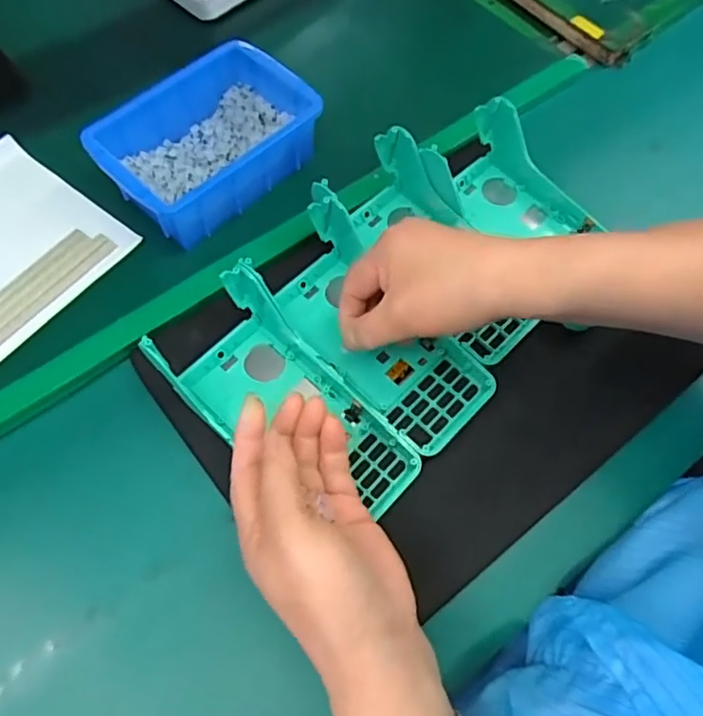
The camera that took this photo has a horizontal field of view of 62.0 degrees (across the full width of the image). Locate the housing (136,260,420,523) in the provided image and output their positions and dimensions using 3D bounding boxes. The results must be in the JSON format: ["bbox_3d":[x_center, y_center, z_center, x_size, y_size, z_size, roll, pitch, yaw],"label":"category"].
[{"bbox_3d":[-0.038,0.026,0.354,0.167,0.055,0.080,41,70,15],"label":"housing"}]

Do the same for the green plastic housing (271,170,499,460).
[{"bbox_3d":[0.013,-0.022,0.388,0.084,0.053,0.176,-34,79,-16],"label":"green plastic housing"}]

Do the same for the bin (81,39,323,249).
[{"bbox_3d":[-0.105,-0.154,0.432,0.105,0.059,0.151,41,70,15],"label":"bin"}]

